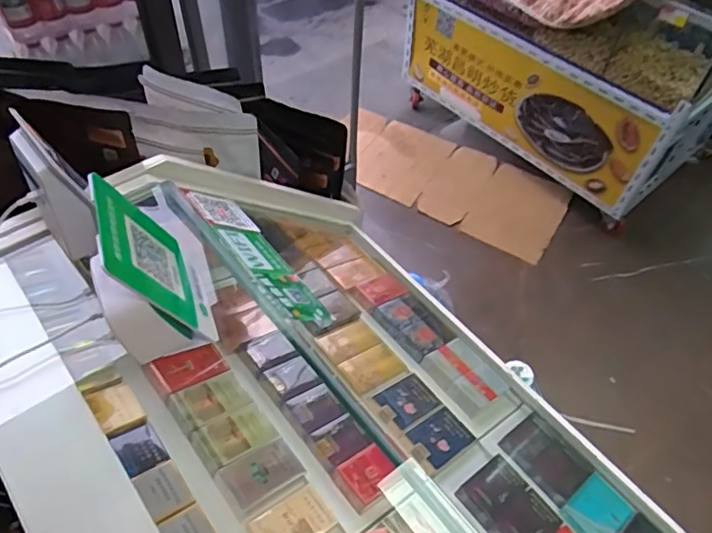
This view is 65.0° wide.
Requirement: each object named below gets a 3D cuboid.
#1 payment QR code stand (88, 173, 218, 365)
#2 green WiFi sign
[{"bbox_3d":[-0.191,0.003,0.508,0.083,0.136,0.114,-19,56,-17],"label":"payment QR code stand"},{"bbox_3d":[-0.121,-0.015,0.691,0.237,0.007,0.088,47,20,26],"label":"green WiFi sign"}]

